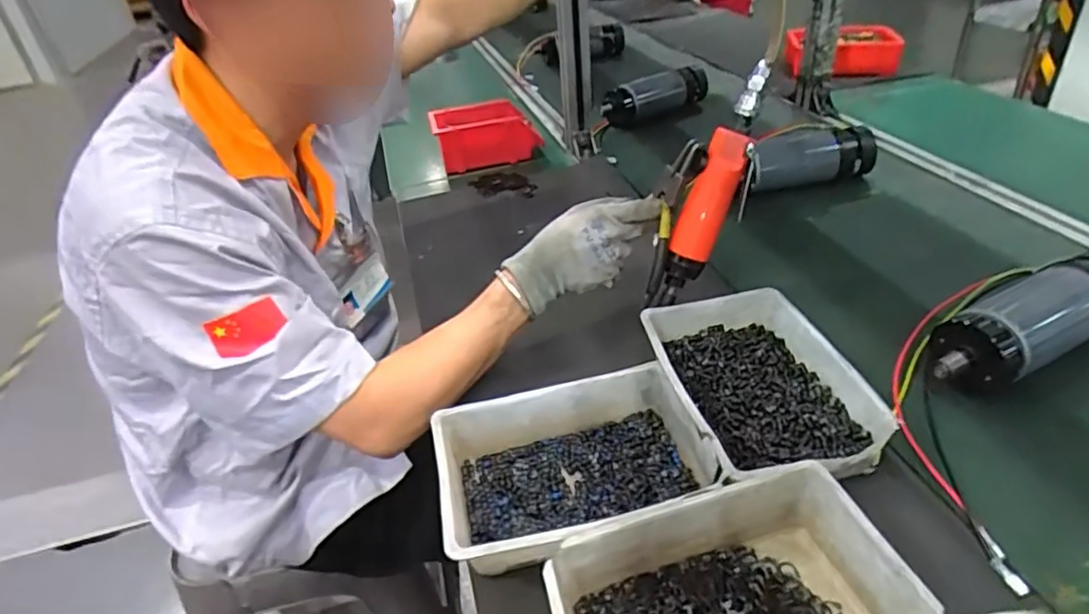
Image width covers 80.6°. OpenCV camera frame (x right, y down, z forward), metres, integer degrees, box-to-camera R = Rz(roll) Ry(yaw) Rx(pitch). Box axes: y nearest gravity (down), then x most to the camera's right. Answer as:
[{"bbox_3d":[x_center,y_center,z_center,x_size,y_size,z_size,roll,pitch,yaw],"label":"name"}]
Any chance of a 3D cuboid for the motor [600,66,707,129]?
[{"bbox_3d":[0.209,-0.397,1.216,0.222,0.068,0.059,-17,36,-17],"label":"motor"}]

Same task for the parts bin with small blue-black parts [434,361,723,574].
[{"bbox_3d":[0.024,0.127,0.506,0.201,0.053,0.148,-10,35,-8],"label":"parts bin with small blue-black parts"}]

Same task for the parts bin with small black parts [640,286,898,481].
[{"bbox_3d":[0.182,0.068,0.552,0.148,0.049,0.207,-10,35,-8],"label":"parts bin with small black parts"}]

